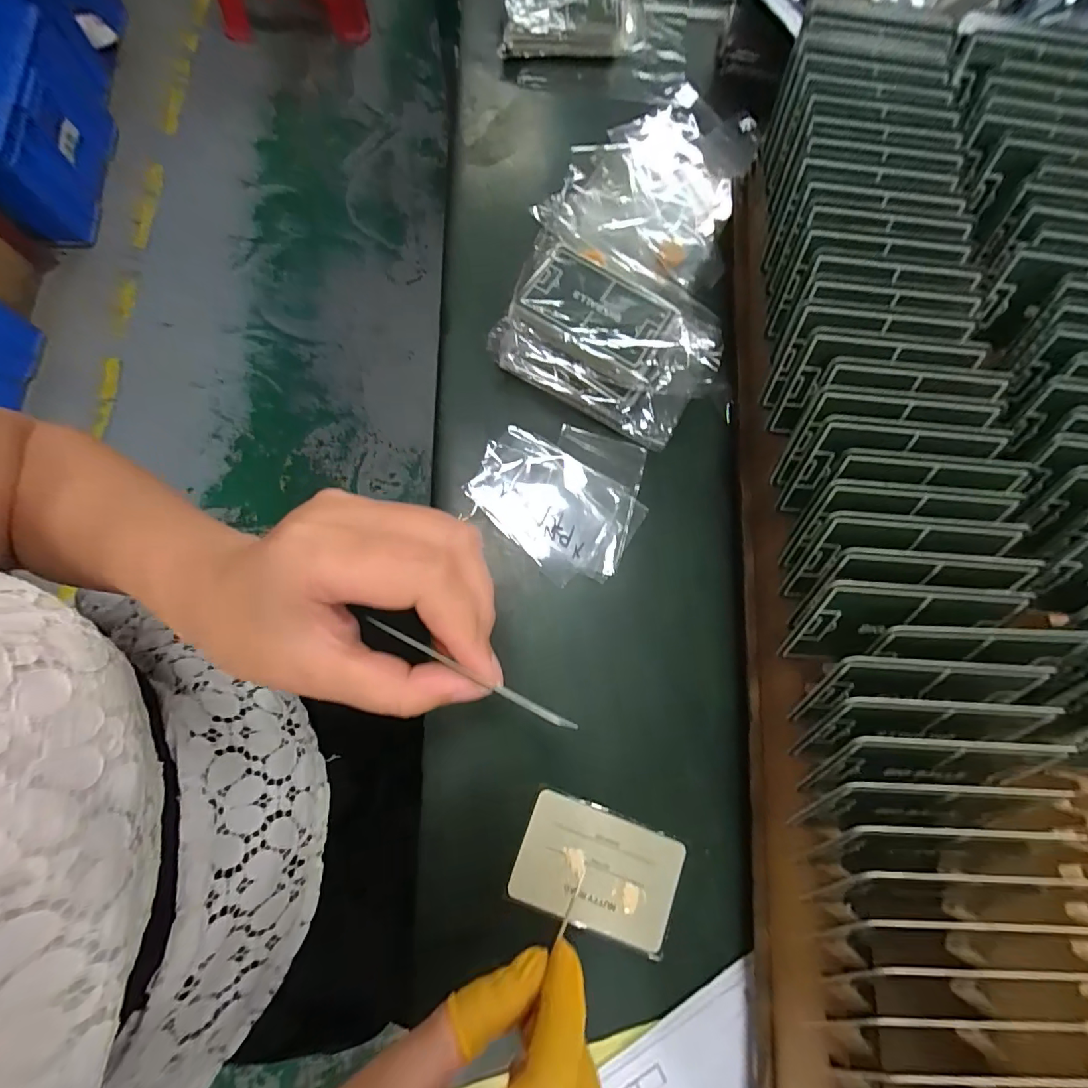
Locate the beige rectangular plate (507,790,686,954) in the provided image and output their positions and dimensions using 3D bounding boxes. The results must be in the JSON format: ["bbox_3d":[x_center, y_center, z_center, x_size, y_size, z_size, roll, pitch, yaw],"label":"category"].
[{"bbox_3d":[0.029,0.173,0.252,0.085,0.004,0.053,21,76,2],"label":"beige rectangular plate"}]

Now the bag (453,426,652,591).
[{"bbox_3d":[0.013,-0.033,0.294,0.101,0.021,0.094,30,77,4],"label":"bag"}]

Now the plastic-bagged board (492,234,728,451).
[{"bbox_3d":[0.040,-0.125,0.298,0.128,0.047,0.081,28,77,3],"label":"plastic-bagged board"}]

